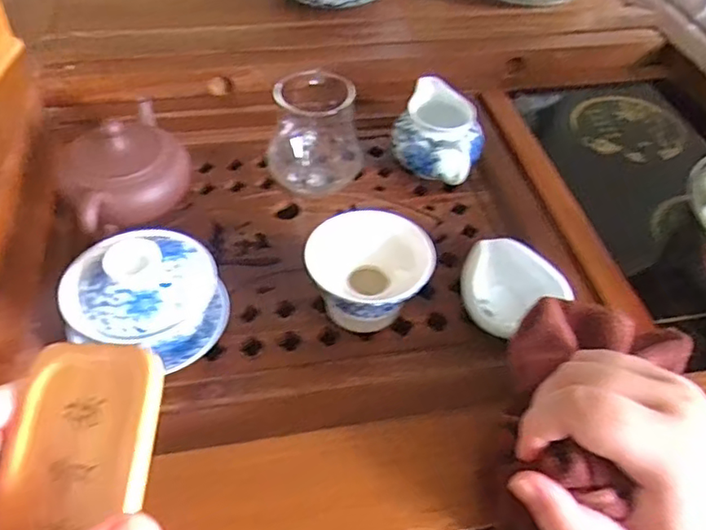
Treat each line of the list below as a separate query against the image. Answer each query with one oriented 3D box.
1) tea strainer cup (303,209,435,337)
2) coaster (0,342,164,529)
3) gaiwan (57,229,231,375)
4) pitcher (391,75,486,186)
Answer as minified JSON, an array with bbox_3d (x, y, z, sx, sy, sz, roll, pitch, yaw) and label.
[{"bbox_3d":[0.011,0.011,0.427,0.085,0.066,0.077,15,49,11],"label":"tea strainer cup"},{"bbox_3d":[-0.096,0.078,0.197,0.059,0.009,0.104,-1,73,21],"label":"coaster"},{"bbox_3d":[-0.136,0.024,0.396,0.097,0.080,0.083,-14,50,-15],"label":"gaiwan"},{"bbox_3d":[0.081,-0.112,0.543,0.079,0.068,0.074,24,51,18],"label":"pitcher"}]

